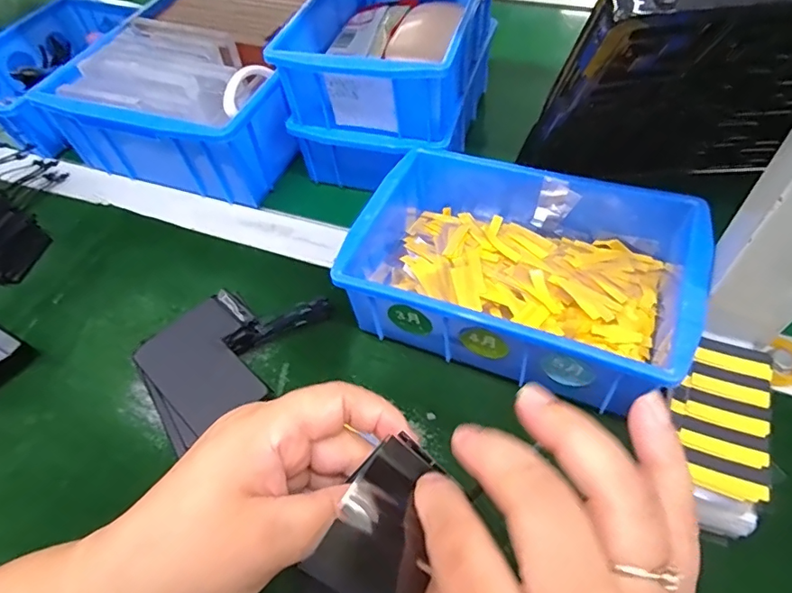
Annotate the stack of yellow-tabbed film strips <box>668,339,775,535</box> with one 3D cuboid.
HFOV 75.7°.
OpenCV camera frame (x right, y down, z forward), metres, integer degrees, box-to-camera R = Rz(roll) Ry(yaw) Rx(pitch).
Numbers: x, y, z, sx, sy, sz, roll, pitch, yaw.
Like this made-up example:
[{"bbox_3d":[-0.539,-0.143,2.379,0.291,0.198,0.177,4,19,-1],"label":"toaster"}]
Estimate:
[{"bbox_3d":[0.164,0.069,0.270,0.047,0.038,0.087,16,60,15],"label":"stack of yellow-tabbed film strips"}]

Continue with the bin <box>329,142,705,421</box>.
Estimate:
[{"bbox_3d":[0.080,-0.020,0.329,0.200,0.067,0.146,20,59,19],"label":"bin"}]

